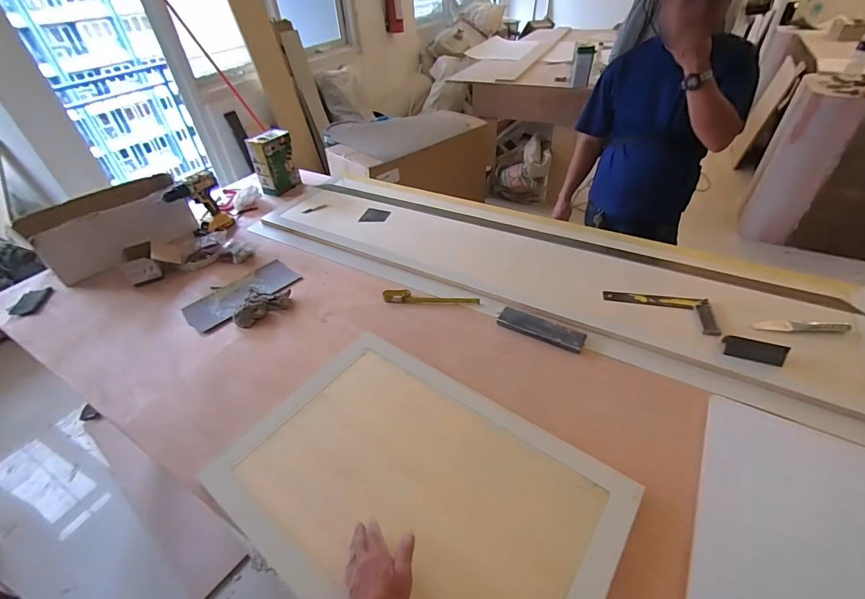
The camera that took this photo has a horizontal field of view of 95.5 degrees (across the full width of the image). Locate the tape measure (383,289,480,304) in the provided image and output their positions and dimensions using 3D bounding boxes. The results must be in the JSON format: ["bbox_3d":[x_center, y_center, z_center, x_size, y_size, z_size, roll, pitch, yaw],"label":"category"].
[{"bbox_3d":[-0.005,-0.001,1.111,0.269,0.029,0.041,2,42,7],"label":"tape measure"}]

